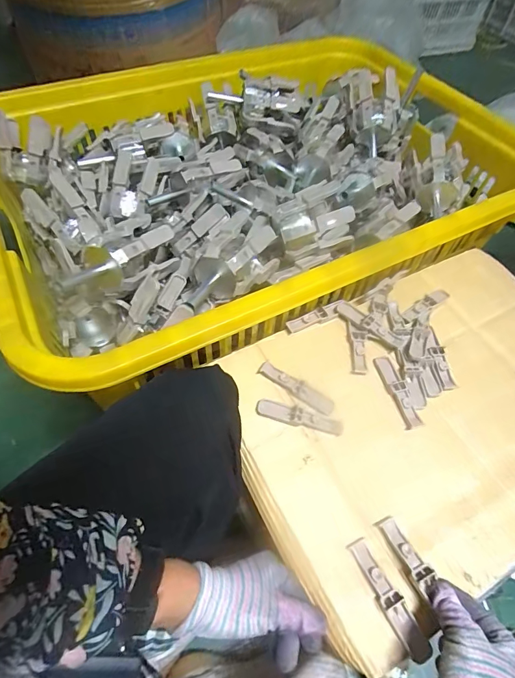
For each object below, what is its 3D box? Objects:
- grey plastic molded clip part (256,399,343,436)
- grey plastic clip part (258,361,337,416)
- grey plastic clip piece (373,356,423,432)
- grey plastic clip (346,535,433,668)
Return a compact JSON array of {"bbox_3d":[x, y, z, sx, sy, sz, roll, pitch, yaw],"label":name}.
[{"bbox_3d":[0.049,0.091,0.446,0.100,0.008,0.023,12,57,5],"label":"grey plastic molded clip part"},{"bbox_3d":[0.047,0.059,0.467,0.102,0.005,0.020,31,60,16],"label":"grey plastic clip part"},{"bbox_3d":[0.174,0.062,0.471,0.022,0.012,0.096,-13,58,-11],"label":"grey plastic clip piece"},{"bbox_3d":[0.120,0.236,0.349,0.021,0.010,0.101,-23,61,-17],"label":"grey plastic clip"}]

